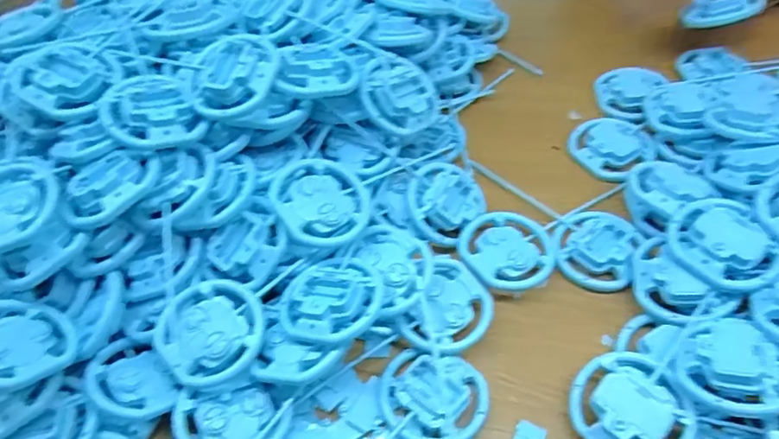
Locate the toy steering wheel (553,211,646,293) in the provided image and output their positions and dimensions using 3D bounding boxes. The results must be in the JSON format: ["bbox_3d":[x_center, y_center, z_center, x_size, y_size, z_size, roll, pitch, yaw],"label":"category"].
[{"bbox_3d":[0.233,0.028,0.621,0.088,0.020,0.099,20,57,19],"label":"toy steering wheel"}]

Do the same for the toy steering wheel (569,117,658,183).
[{"bbox_3d":[0.288,-0.102,0.714,0.113,0.032,0.103,-2,53,3],"label":"toy steering wheel"}]

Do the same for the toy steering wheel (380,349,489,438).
[{"bbox_3d":[0.042,0.173,0.523,0.100,0.017,0.087,7,54,10],"label":"toy steering wheel"}]

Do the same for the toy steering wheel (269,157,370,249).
[{"bbox_3d":[-0.072,-0.020,0.579,0.105,0.021,0.095,37,57,2],"label":"toy steering wheel"}]

